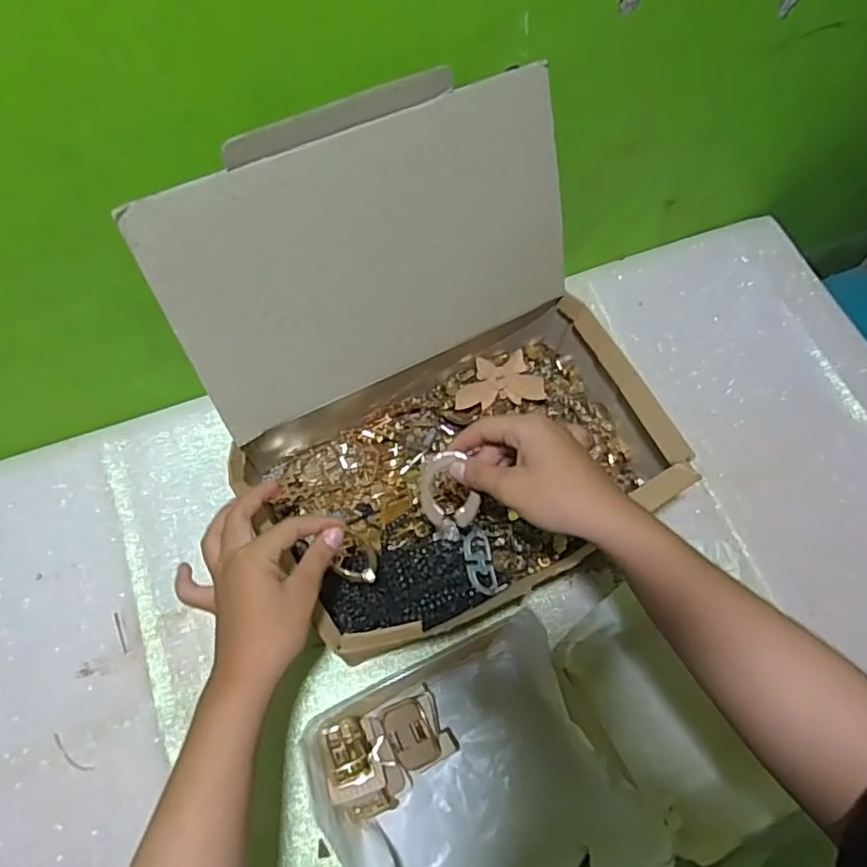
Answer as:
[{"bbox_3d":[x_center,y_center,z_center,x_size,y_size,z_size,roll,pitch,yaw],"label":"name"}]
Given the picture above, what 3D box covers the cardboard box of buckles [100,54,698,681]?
[{"bbox_3d":[0.012,-0.034,0.477,0.316,0.278,0.286,-26,69,-12],"label":"cardboard box of buckles"}]

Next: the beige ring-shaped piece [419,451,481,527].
[{"bbox_3d":[0.009,0.042,0.444,0.040,0.006,0.052,-26,87,15],"label":"beige ring-shaped piece"}]

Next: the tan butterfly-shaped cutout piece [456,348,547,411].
[{"bbox_3d":[0.062,-0.050,0.598,0.083,0.009,0.053,-10,62,17],"label":"tan butterfly-shaped cutout piece"}]

